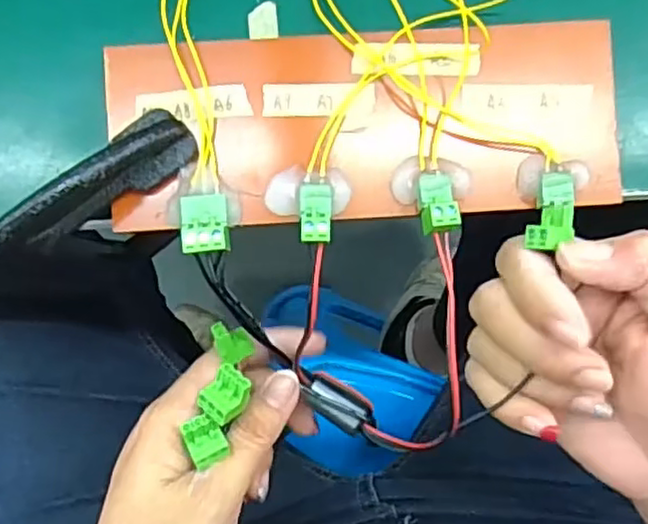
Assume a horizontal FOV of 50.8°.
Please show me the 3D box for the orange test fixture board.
[{"bbox_3d":[0.015,-0.053,0.266,0.194,0.014,0.072,-2,88,-1],"label":"orange test fixture board"}]

